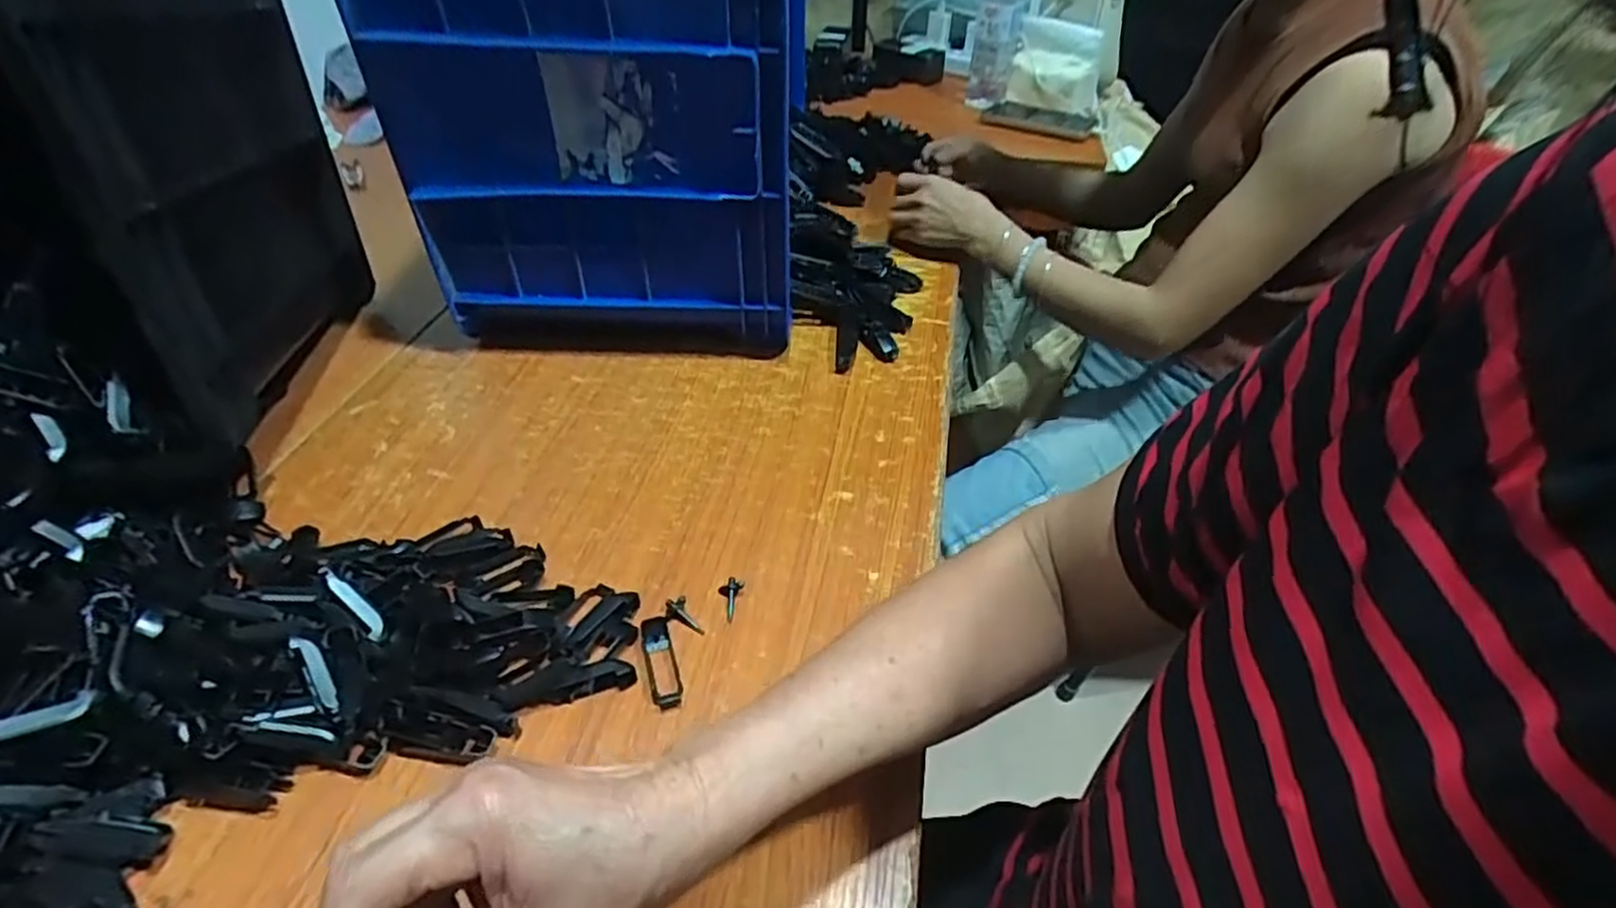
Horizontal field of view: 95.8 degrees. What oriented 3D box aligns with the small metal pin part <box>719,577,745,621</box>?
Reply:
[{"bbox_3d":[-0.049,0.094,0.472,0.016,0.011,0.027,-4,43,-6],"label":"small metal pin part"}]

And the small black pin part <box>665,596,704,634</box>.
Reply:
[{"bbox_3d":[-0.078,0.103,0.463,0.032,0.007,0.016,41,54,18],"label":"small black pin part"}]

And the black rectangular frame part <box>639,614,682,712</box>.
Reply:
[{"bbox_3d":[-0.088,0.124,0.438,0.017,0.010,0.059,-12,44,-14],"label":"black rectangular frame part"}]

